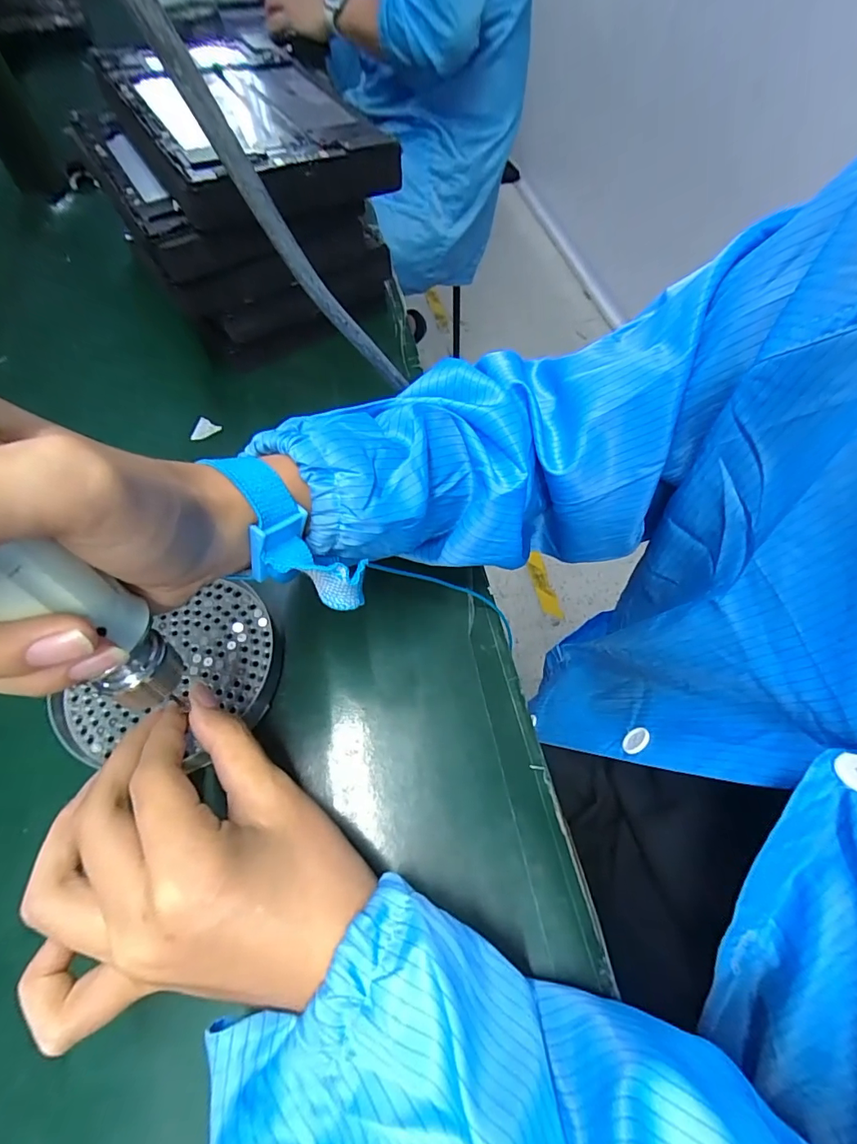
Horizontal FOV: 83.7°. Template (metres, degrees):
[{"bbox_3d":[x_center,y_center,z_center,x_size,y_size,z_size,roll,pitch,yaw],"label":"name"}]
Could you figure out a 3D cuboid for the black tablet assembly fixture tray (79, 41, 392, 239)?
[{"bbox_3d":[-0.148,-0.341,0.365,0.170,0.035,0.258,-26,64,-15],"label":"black tablet assembly fixture tray"}]

